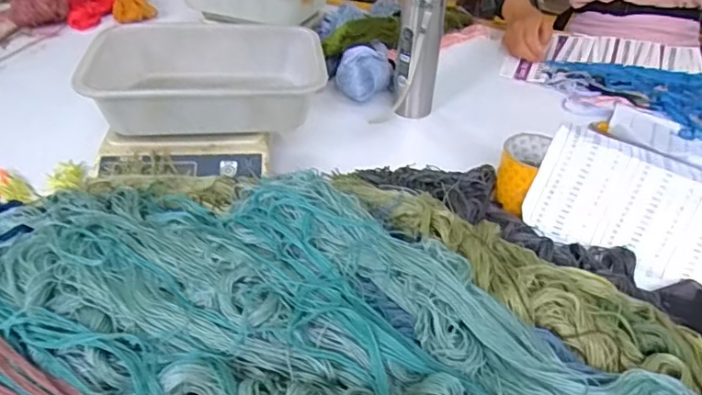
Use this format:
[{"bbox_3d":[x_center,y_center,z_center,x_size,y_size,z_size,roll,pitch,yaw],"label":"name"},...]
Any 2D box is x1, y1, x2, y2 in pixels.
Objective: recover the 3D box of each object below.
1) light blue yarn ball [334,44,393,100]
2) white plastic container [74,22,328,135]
[{"bbox_3d":[0.023,-0.204,0.917,0.086,0.057,0.105,6,37,4],"label":"light blue yarn ball"},{"bbox_3d":[-0.178,-0.147,0.694,0.268,0.071,0.205,0,37,-4],"label":"white plastic container"}]

